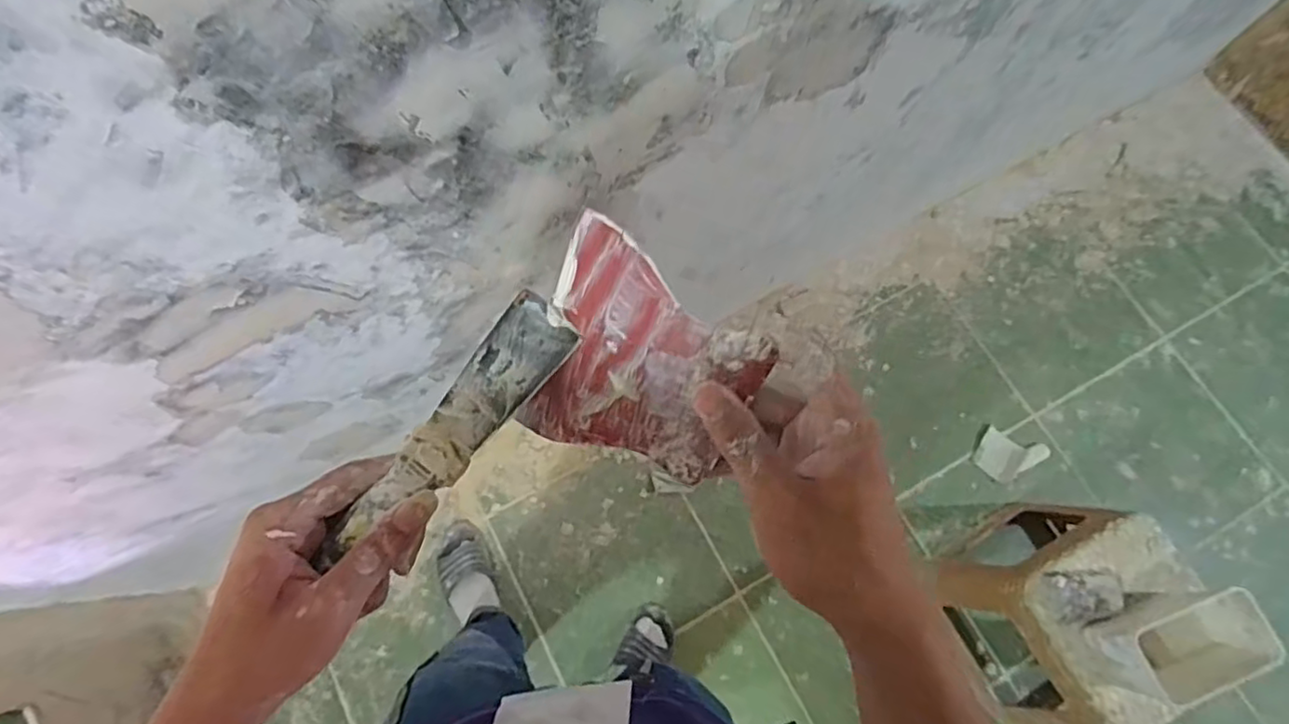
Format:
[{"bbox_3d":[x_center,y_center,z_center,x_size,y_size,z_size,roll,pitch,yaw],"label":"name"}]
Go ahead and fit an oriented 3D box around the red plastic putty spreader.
[{"bbox_3d":[-0.002,0.004,0.308,0.100,0.116,0.006,26,32,6],"label":"red plastic putty spreader"}]

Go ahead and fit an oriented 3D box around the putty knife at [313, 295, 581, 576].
[{"bbox_3d":[-0.097,0.037,0.319,0.034,0.014,0.161,44,93,13],"label":"putty knife"}]

